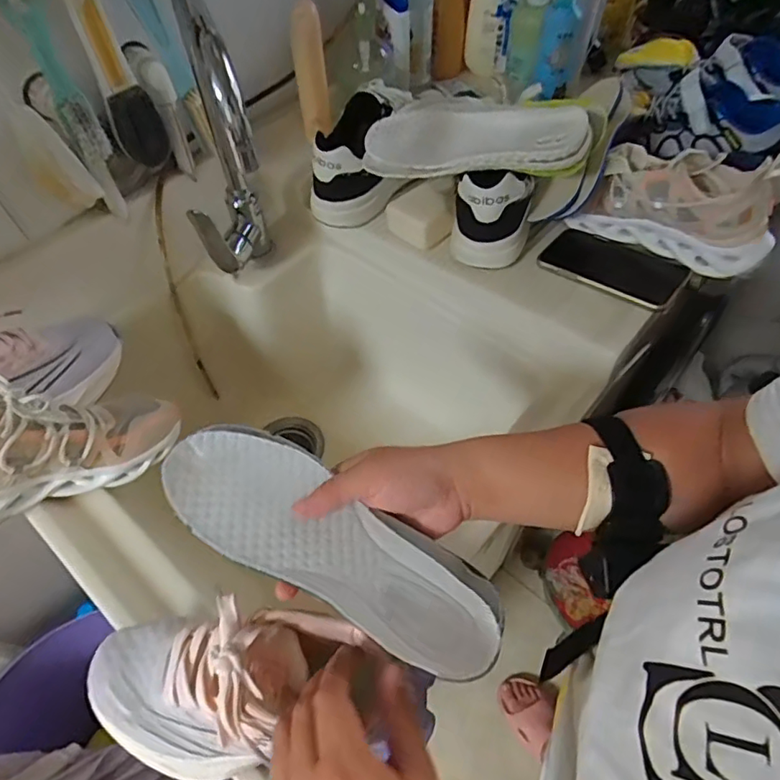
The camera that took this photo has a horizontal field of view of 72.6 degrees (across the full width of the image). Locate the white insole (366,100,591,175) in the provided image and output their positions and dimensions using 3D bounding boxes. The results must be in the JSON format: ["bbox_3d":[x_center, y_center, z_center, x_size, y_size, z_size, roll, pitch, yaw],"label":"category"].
[{"bbox_3d":[0.087,-0.269,0.569,0.247,0.026,0.097,15,75,30],"label":"white insole"}]

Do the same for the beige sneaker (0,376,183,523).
[{"bbox_3d":[-0.331,0.047,0.503,0.242,0.121,0.084,-15,49,-38],"label":"beige sneaker"}]

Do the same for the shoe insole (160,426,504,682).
[{"bbox_3d":[-0.036,0.094,0.331,0.223,0.021,0.077,30,56,7],"label":"shoe insole"}]

